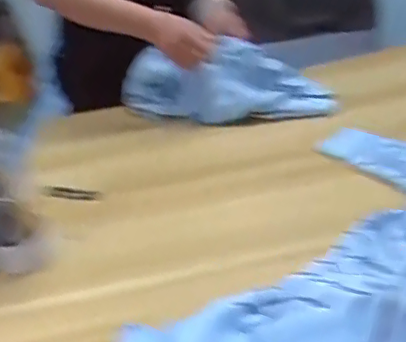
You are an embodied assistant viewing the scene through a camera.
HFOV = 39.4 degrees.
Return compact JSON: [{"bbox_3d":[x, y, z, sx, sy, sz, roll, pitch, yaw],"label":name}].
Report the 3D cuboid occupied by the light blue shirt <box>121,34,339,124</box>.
[{"bbox_3d":[0.038,-0.163,1.092,0.408,0.175,0.105,-2,30,18],"label":"light blue shirt"}]

